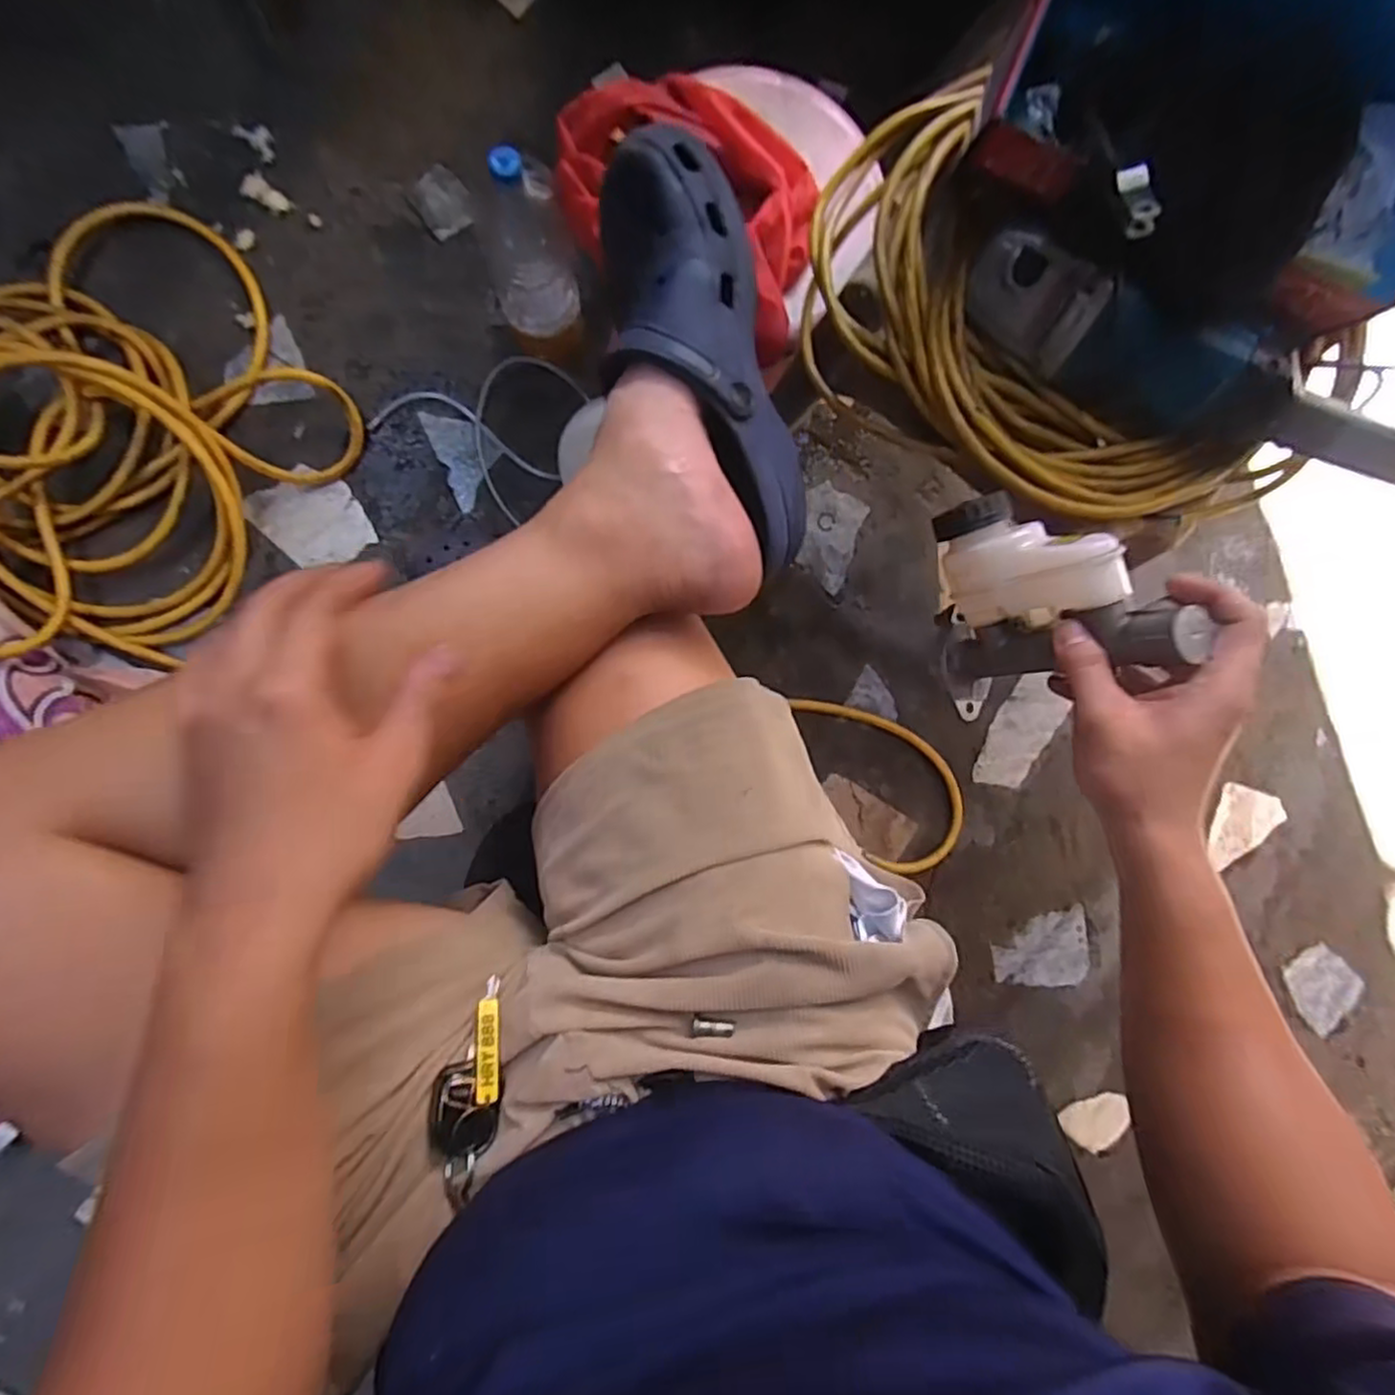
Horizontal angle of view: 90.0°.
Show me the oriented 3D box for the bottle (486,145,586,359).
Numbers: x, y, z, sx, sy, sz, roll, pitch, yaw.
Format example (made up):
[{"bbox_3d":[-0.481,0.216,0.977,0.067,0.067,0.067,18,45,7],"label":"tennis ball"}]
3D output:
[{"bbox_3d":[-0.190,-0.493,0.818,0.086,0.312,0.073,-21,90,-7],"label":"bottle"}]

